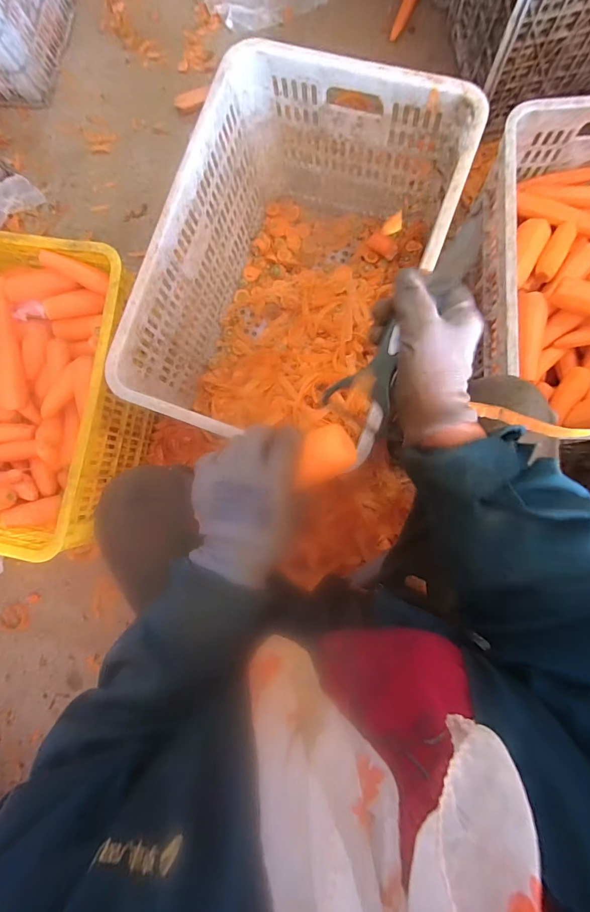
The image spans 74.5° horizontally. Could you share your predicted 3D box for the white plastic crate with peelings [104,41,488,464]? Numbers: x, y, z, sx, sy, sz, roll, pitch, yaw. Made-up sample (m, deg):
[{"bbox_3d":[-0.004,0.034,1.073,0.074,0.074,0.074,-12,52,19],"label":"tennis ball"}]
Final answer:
[{"bbox_3d":[0.015,-0.325,0.733,0.437,0.315,0.600,14,87,8],"label":"white plastic crate with peelings"}]

